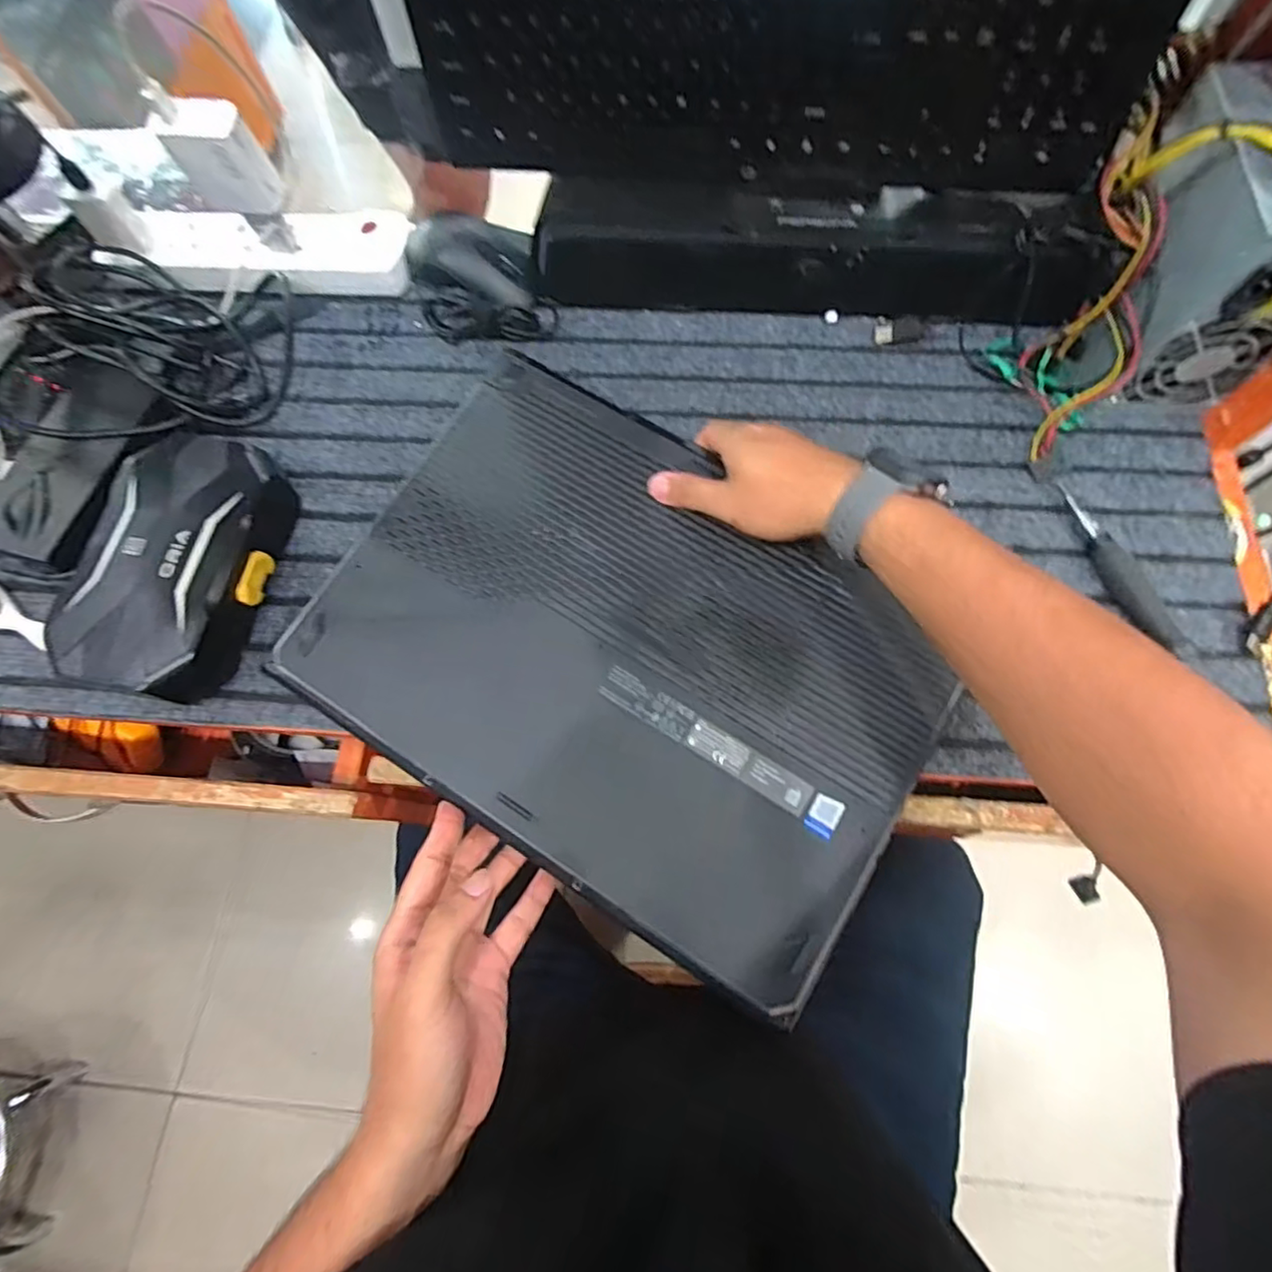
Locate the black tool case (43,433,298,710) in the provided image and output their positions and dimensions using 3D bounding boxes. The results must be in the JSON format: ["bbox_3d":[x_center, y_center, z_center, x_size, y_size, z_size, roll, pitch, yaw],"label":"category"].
[{"bbox_3d":[-0.317,-0.051,0.431,0.114,0.045,0.186,4,71,3],"label":"black tool case"}]

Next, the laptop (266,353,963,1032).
[{"bbox_3d":[-0.007,0.007,0.400,0.380,0.029,0.278,30,75,11],"label":"laptop"}]

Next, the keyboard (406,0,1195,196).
[{"bbox_3d":[0.080,-0.352,0.372,0.434,0.144,0.017,7,72,4],"label":"keyboard"}]

